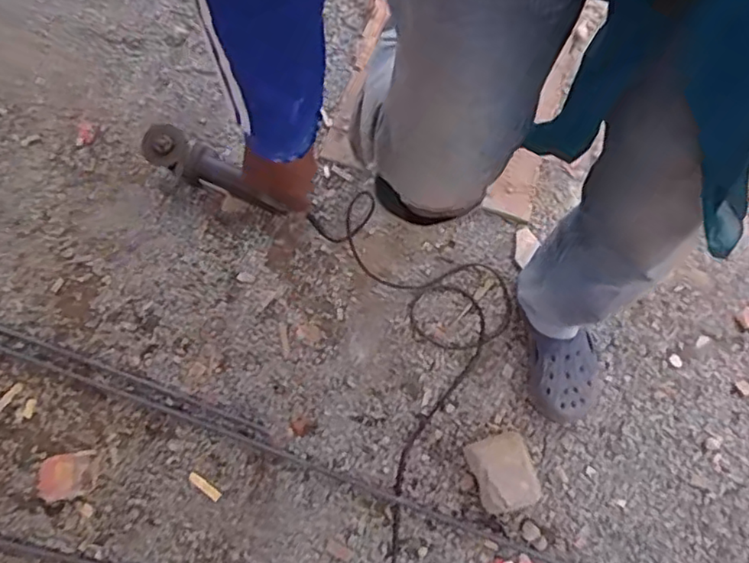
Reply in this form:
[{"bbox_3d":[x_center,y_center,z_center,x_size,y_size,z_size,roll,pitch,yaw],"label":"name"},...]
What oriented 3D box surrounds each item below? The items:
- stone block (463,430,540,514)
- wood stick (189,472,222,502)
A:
[{"bbox_3d":[0.202,0.296,0.944,0.090,0.078,0.112,-23,75,-6],"label":"stone block"},{"bbox_3d":[-0.270,0.325,0.963,0.059,0.011,0.016,36,77,10],"label":"wood stick"}]

